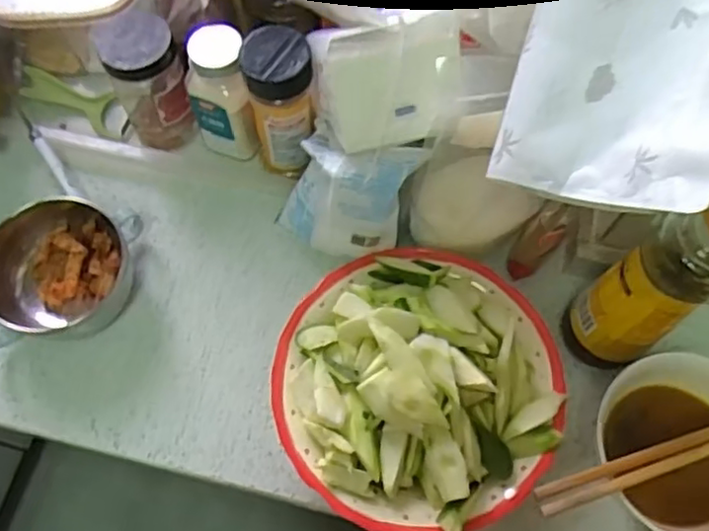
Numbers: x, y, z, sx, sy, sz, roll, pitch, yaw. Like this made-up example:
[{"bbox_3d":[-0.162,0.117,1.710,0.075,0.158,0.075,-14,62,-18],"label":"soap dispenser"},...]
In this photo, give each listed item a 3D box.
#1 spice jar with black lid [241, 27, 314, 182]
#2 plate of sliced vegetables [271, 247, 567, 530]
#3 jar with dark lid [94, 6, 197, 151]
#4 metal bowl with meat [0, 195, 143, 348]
[{"bbox_3d":[-0.058,-0.126,0.541,0.048,0.137,0.058,-3,66,-3],"label":"spice jar with black lid"},{"bbox_3d":[0.046,0.085,0.481,0.200,0.085,0.198,0,66,-1],"label":"plate of sliced vegetables"},{"bbox_3d":[-0.170,-0.149,0.561,0.055,0.125,0.056,0,66,-1],"label":"jar with dark lid"},{"bbox_3d":[-0.231,0.005,0.530,0.103,0.058,0.110,0,66,-1],"label":"metal bowl with meat"}]

